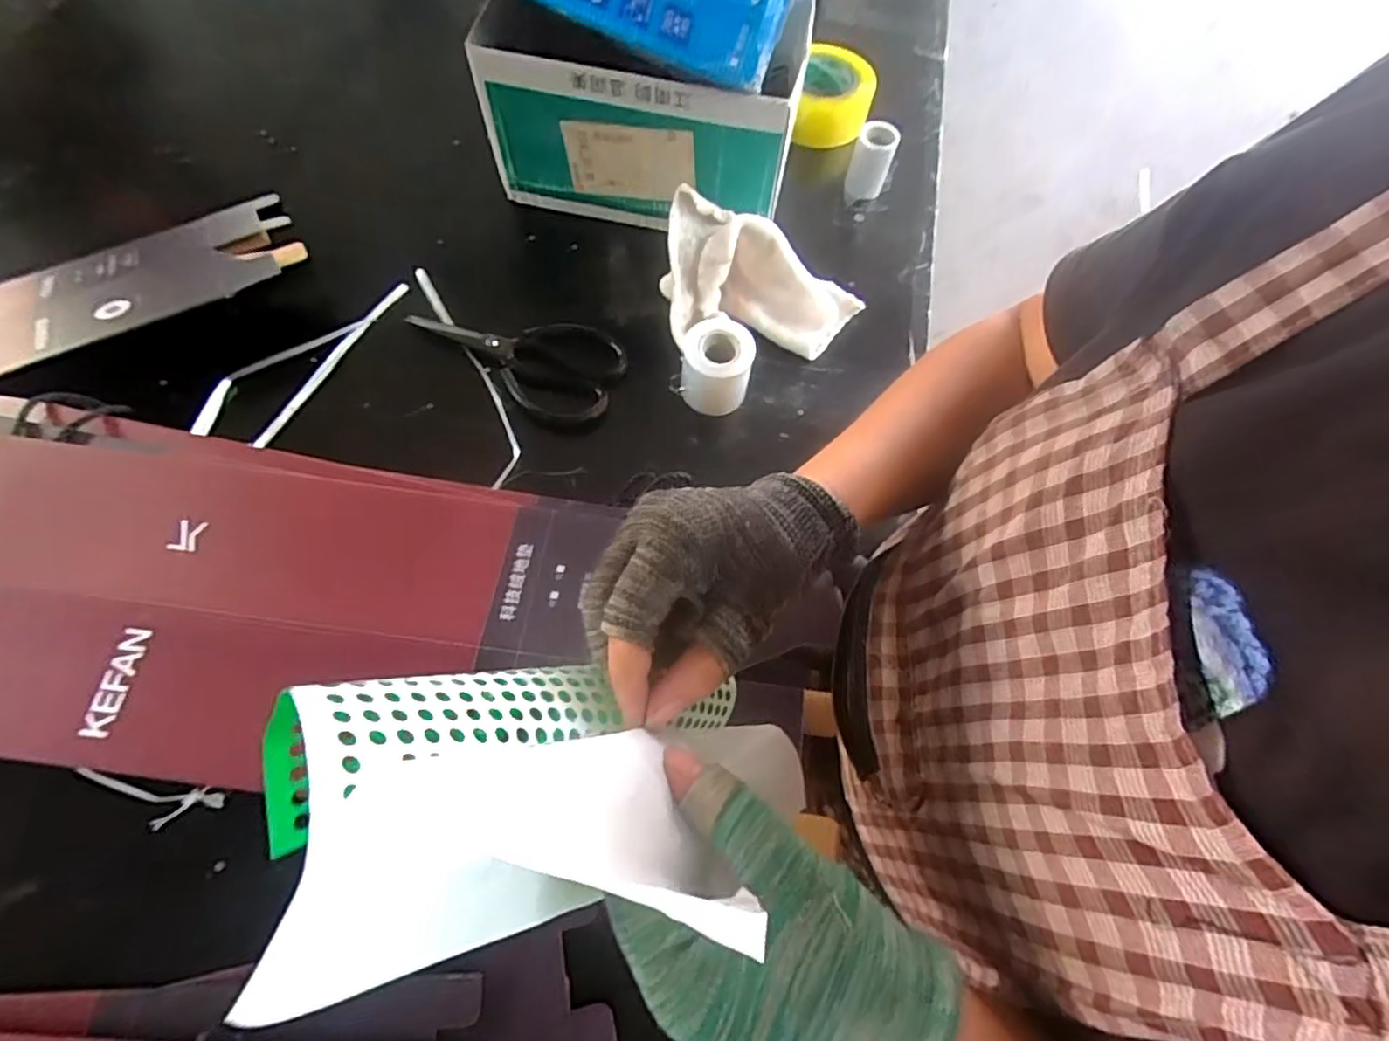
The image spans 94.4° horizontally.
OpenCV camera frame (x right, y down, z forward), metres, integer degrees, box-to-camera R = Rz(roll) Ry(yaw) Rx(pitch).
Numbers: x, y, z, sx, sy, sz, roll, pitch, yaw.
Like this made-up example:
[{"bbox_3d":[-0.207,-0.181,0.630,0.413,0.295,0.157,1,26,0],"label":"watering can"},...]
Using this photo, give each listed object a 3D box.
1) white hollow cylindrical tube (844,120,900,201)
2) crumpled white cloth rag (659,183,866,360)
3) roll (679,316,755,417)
[{"bbox_3d":[0.199,-0.402,0.727,0.045,0.068,0.051,16,66,4],"label":"white hollow cylindrical tube"},{"bbox_3d":[0.071,-0.231,0.627,0.201,0.095,0.110,6,65,-5],"label":"crumpled white cloth rag"},{"bbox_3d":[0.019,-0.140,0.597,0.061,0.074,0.065,1,67,-3],"label":"roll"}]

